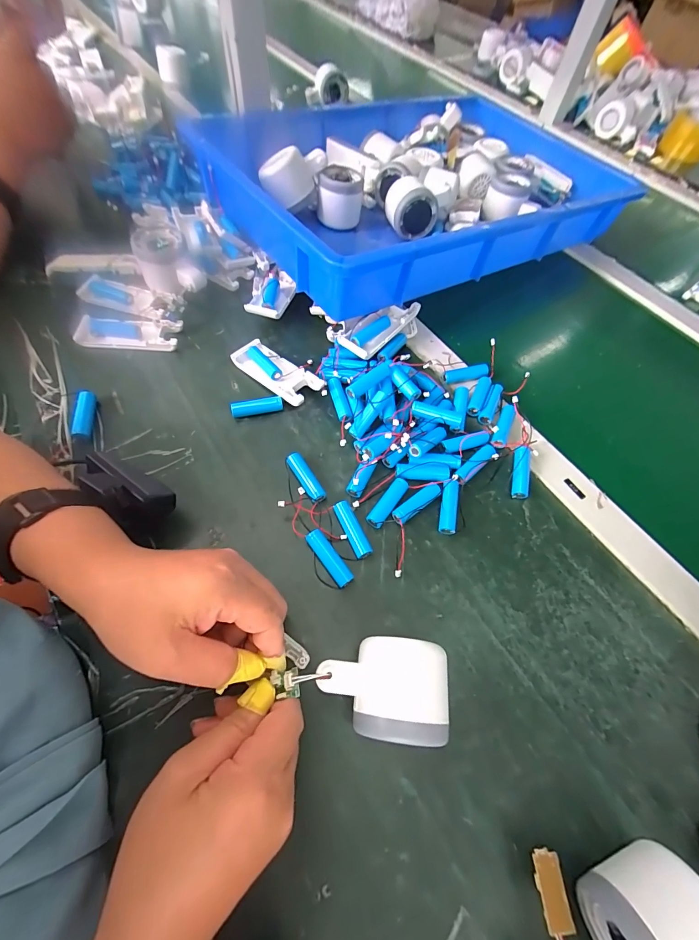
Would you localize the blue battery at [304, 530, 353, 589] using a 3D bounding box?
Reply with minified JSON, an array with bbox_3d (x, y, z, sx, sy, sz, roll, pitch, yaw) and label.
[{"bbox_3d":[-0.017,0.073,0.295,0.015,0.016,0.049,-34,69,-20],"label":"blue battery"}]

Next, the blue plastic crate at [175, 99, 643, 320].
[{"bbox_3d":[0.113,-0.419,0.508,0.552,0.089,0.398,-28,67,-17],"label":"blue plastic crate"}]

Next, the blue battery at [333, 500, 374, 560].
[{"bbox_3d":[0.003,0.052,0.310,0.015,0.014,0.051,-24,66,-15],"label":"blue battery"}]

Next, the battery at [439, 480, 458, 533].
[{"bbox_3d":[0.090,0.033,0.325,0.016,0.014,0.048,12,62,2],"label":"battery"}]

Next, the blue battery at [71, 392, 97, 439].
[{"bbox_3d":[-0.254,-0.051,0.342,0.014,0.017,0.049,-9,63,-8],"label":"blue battery"}]

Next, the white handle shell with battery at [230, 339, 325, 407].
[{"bbox_3d":[-0.077,-0.103,0.378,0.100,0.021,0.040,40,66,17],"label":"white handle shell with battery"}]

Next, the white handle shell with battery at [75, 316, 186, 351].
[{"bbox_3d":[-0.243,-0.153,0.400,0.103,0.018,0.044,2,62,-3],"label":"white handle shell with battery"}]

